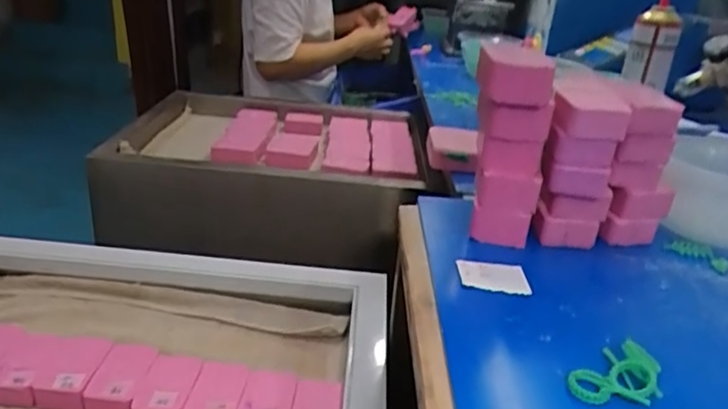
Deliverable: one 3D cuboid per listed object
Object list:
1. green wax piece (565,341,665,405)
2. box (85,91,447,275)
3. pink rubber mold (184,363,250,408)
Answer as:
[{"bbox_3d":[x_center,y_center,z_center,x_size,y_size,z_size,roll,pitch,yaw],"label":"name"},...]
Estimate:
[{"bbox_3d":[0.143,0.095,0.324,0.053,0.011,0.038,-16,32,-39],"label":"green wax piece"},{"bbox_3d":[-0.158,-0.056,1.027,0.507,0.162,0.400,5,24,-1],"label":"box"},{"bbox_3d":[-0.132,0.177,0.528,0.043,0.030,0.059,6,24,2],"label":"pink rubber mold"}]

